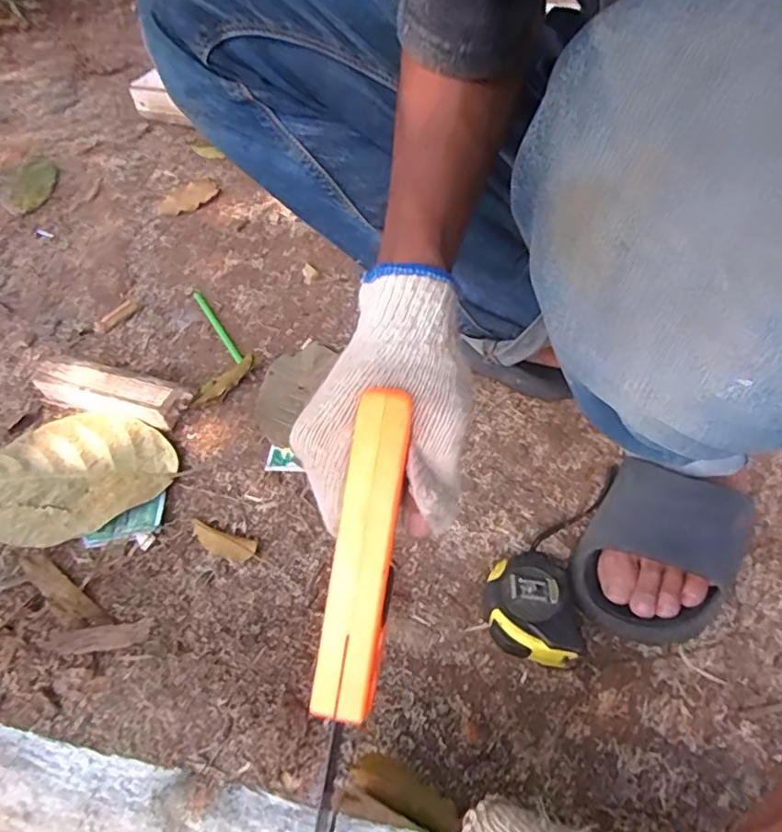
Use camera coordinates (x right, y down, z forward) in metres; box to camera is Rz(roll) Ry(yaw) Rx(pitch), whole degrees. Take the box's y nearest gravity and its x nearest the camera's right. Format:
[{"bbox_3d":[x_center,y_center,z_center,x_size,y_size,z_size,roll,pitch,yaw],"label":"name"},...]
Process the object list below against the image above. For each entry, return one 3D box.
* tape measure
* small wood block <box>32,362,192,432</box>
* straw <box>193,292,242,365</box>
[{"bbox_3d":[0.106,0.151,0.456,0.066,0.042,0.088,-8,51,-4],"label":"tape measure"},{"bbox_3d":[-0.303,-0.024,0.630,0.171,0.038,0.041,9,52,11],"label":"small wood block"},{"bbox_3d":[-0.213,-0.111,0.719,0.010,0.010,0.154,-29,53,-15],"label":"straw"}]

